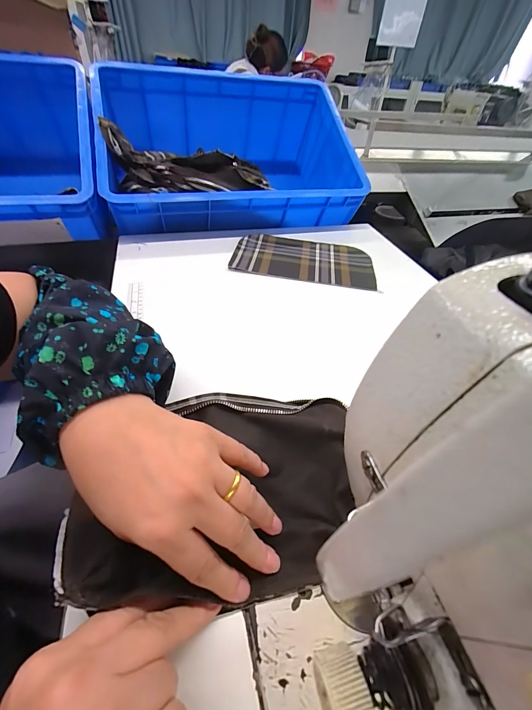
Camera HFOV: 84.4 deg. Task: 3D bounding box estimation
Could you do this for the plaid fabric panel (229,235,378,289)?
[{"bbox_3d":[0.072,-0.175,0.547,0.256,0.009,0.146,9,50,-1],"label":"plaid fabric panel"}]

